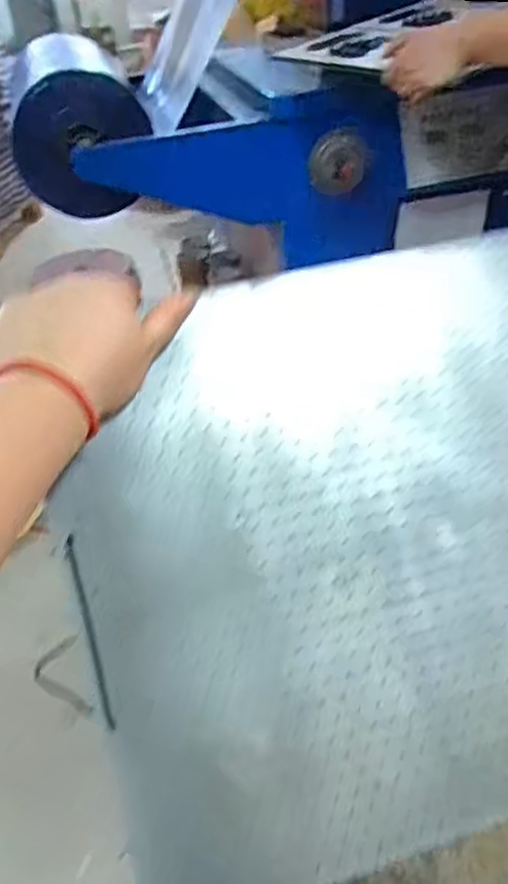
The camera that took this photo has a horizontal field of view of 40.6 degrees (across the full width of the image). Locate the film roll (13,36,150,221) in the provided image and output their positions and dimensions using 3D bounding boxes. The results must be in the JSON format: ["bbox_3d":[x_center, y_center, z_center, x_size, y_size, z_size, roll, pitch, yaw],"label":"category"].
[{"bbox_3d":[-0.399,-0.721,1.533,0.247,0.253,0.613,-15,41,-8],"label":"film roll"}]

